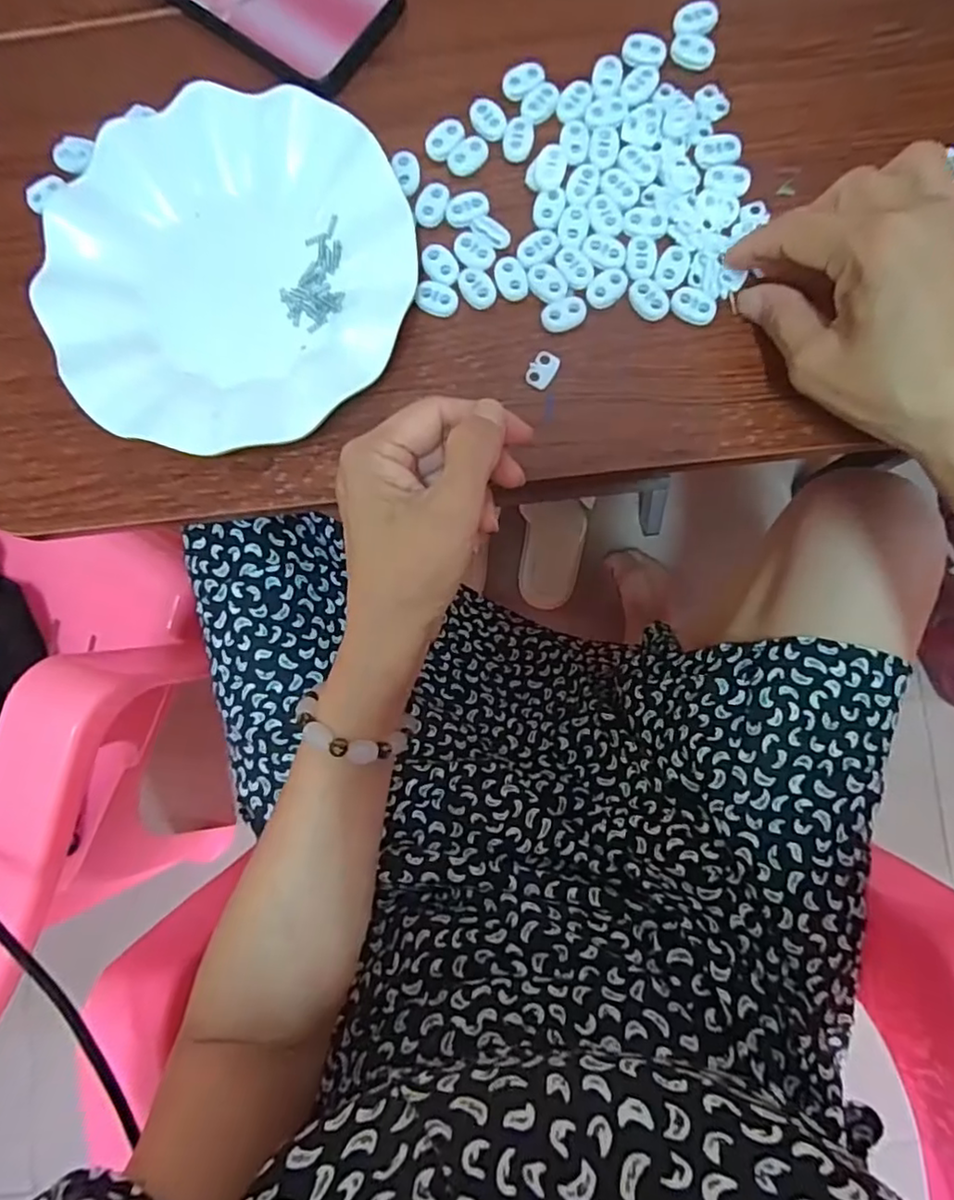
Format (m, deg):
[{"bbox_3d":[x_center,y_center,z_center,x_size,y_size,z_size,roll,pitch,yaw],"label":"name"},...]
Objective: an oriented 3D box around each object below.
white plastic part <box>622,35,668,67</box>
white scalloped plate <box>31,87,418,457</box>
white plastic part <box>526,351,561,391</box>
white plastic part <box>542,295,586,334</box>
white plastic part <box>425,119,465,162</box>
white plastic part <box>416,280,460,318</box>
[{"bbox_3d":[0.087,-0.286,0.323,0.023,0.004,0.017,7,86,3],"label":"white plastic part"},{"bbox_3d":[-0.127,-0.165,0.318,0.178,0.022,0.188,0,86,3],"label":"white scalloped plate"},{"bbox_3d":[0.034,-0.117,0.318,0.013,0.005,0.020,28,88,4],"label":"white plastic part"},{"bbox_3d":[0.045,-0.146,0.317,0.023,0.007,0.014,-25,85,1],"label":"white plastic part"},{"bbox_3d":[-0.017,-0.244,0.327,0.015,0.004,0.023,32,88,4],"label":"white plastic part"},{"bbox_3d":[-0.020,-0.155,0.320,0.021,0.008,0.015,9,86,3],"label":"white plastic part"}]

